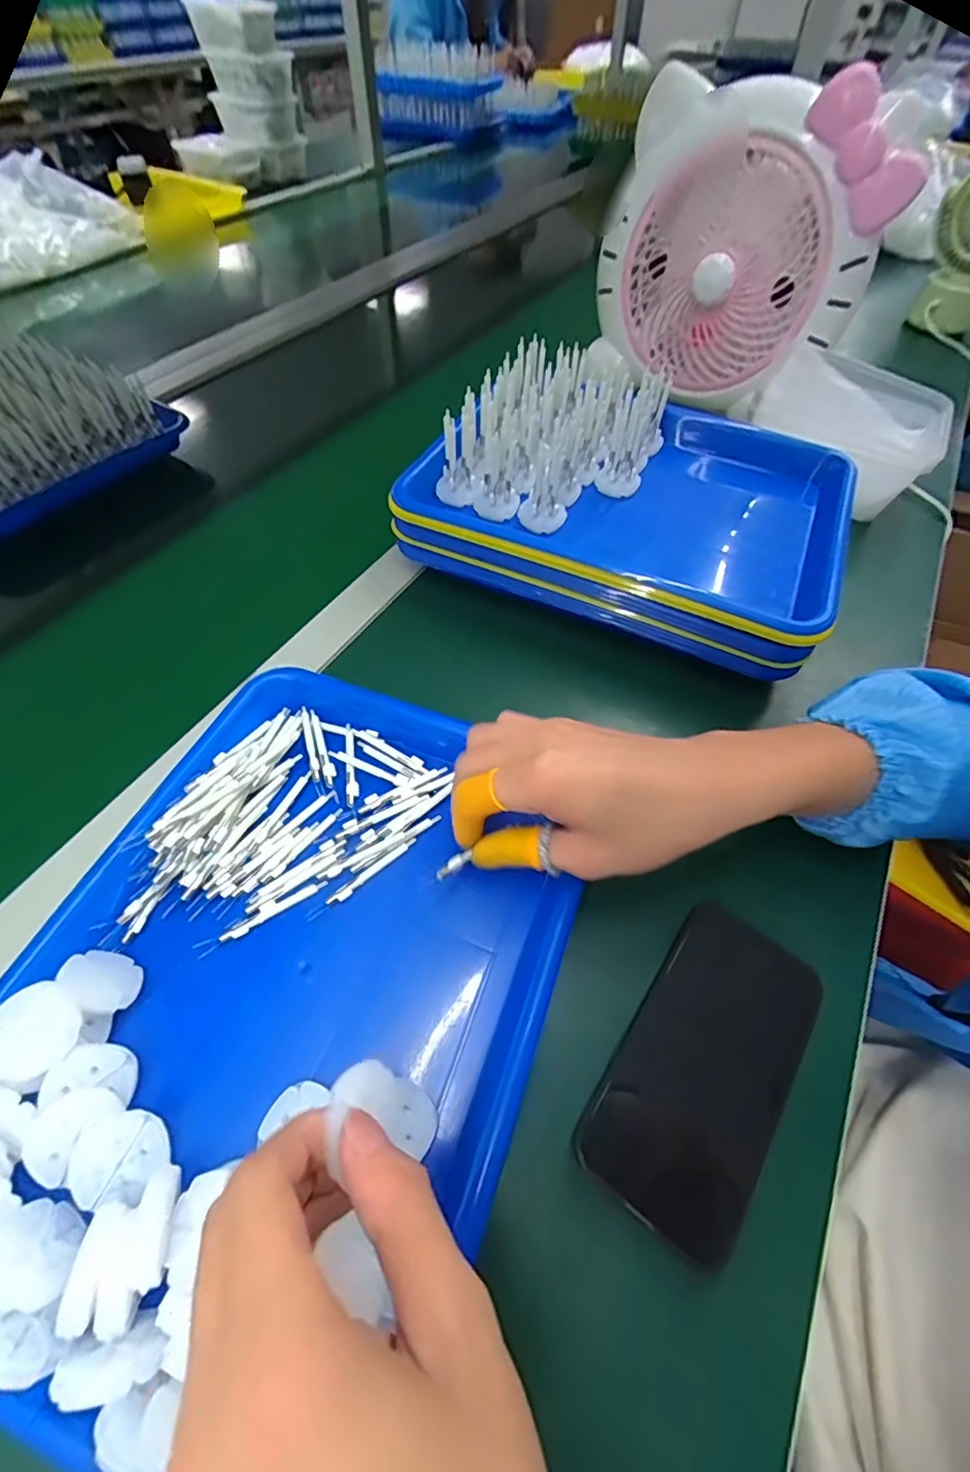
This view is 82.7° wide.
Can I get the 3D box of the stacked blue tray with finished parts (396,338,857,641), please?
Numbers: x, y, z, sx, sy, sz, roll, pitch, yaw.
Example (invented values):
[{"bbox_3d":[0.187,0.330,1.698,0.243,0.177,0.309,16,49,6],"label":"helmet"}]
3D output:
[{"bbox_3d":[0.116,-0.200,0.440,0.315,0.081,0.227,21,58,13],"label":"stacked blue tray with finished parts"}]

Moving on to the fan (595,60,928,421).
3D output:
[{"bbox_3d":[0.229,-0.444,0.512,0.237,0.222,0.126,33,61,20],"label":"fan"}]

